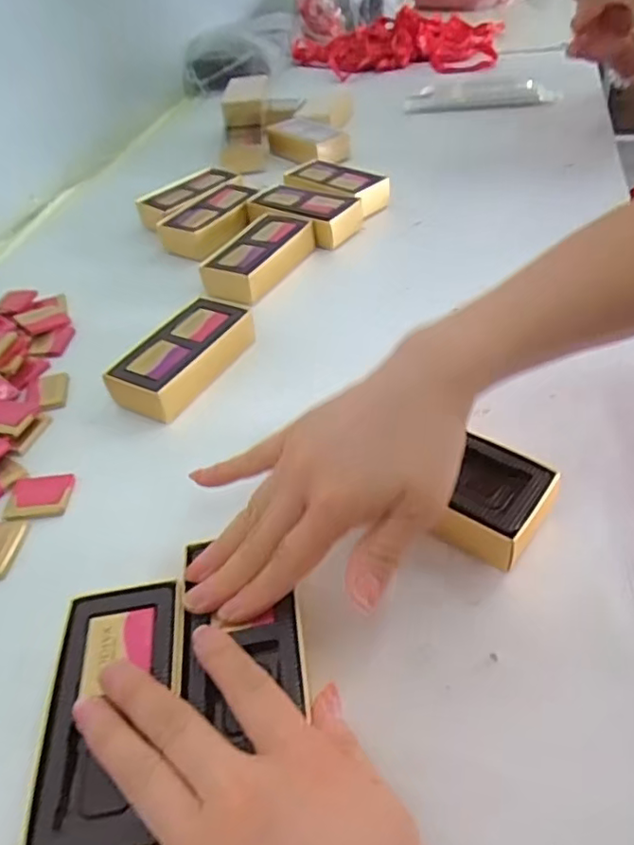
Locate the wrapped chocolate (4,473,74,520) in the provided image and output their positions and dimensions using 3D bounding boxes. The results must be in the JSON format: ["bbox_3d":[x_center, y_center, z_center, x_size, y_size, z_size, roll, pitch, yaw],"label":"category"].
[{"bbox_3d":[-0.184,0.048,0.390,0.041,0.004,0.037,-7,43,1],"label":"wrapped chocolate"}]

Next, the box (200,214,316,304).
[{"bbox_3d":[-0.054,-0.160,0.569,0.065,0.032,0.117,20,50,26],"label":"box"}]

